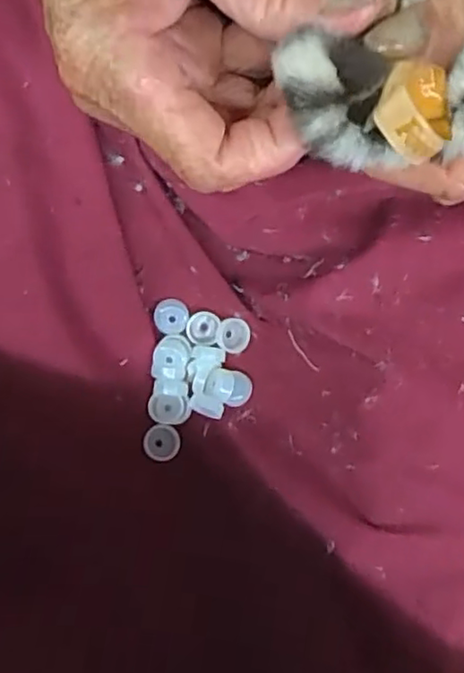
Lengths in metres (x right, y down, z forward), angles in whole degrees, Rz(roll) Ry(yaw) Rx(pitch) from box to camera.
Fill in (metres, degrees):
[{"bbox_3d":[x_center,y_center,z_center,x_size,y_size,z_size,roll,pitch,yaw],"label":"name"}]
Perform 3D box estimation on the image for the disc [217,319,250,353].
[{"bbox_3d":[0.001,-0.001,0.306,0.015,0.006,0.016,1,76,-3],"label":"disc"}]

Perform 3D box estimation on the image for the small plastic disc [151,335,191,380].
[{"bbox_3d":[-0.029,0.010,0.304,0.017,0.004,0.022,8,75,-1],"label":"small plastic disc"}]

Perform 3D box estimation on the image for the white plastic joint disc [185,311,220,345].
[{"bbox_3d":[-0.014,-0.004,0.308,0.016,0.006,0.015,1,76,-3],"label":"white plastic joint disc"}]

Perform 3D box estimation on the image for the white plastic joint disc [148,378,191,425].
[{"bbox_3d":[-0.029,0.031,0.301,0.019,0.006,0.021,6,75,-1],"label":"white plastic joint disc"}]

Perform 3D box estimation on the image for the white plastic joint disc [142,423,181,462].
[{"bbox_3d":[-0.033,0.050,0.300,0.016,0.007,0.017,0,76,1],"label":"white plastic joint disc"}]

